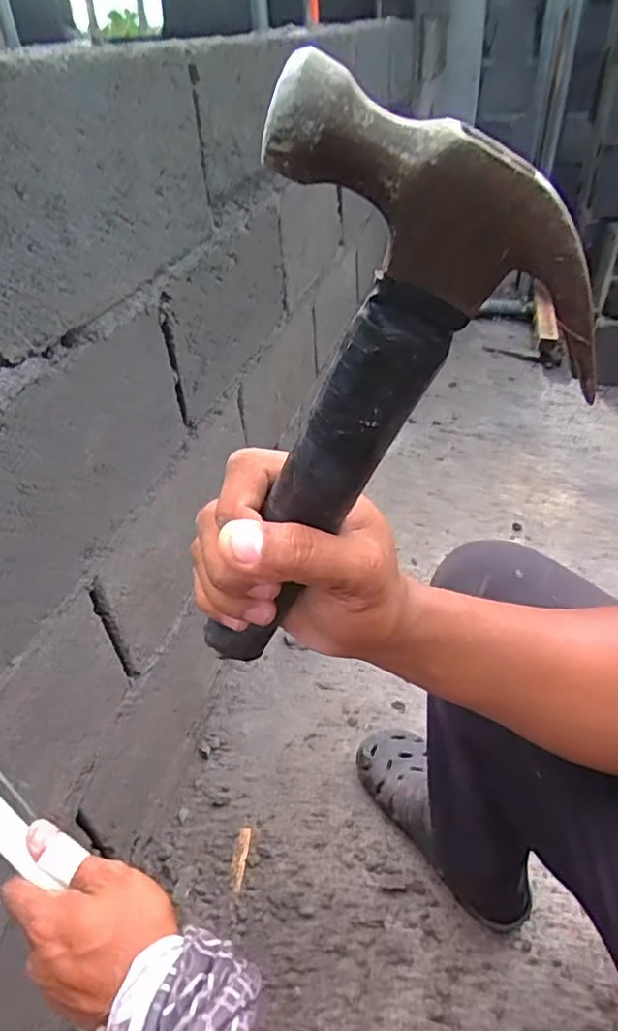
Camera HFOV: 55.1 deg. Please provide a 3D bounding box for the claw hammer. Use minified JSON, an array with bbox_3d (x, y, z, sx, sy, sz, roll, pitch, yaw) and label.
[{"bbox_3d":[0.013,-0.008,0.236,0.106,0.257,0.026,24,43,2],"label":"claw hammer"}]

